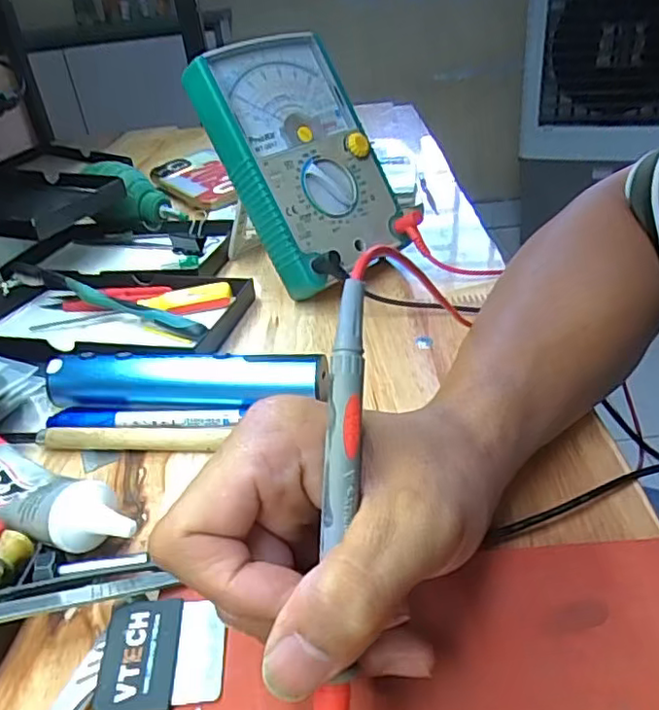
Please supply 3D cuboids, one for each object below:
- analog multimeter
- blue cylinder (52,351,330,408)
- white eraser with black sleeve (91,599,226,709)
[{"bbox_3d":[-0.016,-0.133,0.422,0.107,0.164,0.036,-28,8,-28],"label":"analog multimeter"},{"bbox_3d":[-0.078,0.015,0.328,0.153,0.027,0.021,-1,34,9],"label":"blue cylinder"},{"bbox_3d":[-0.057,0.102,0.207,0.042,0.008,0.039,-7,33,0],"label":"white eraser with black sleeve"}]

